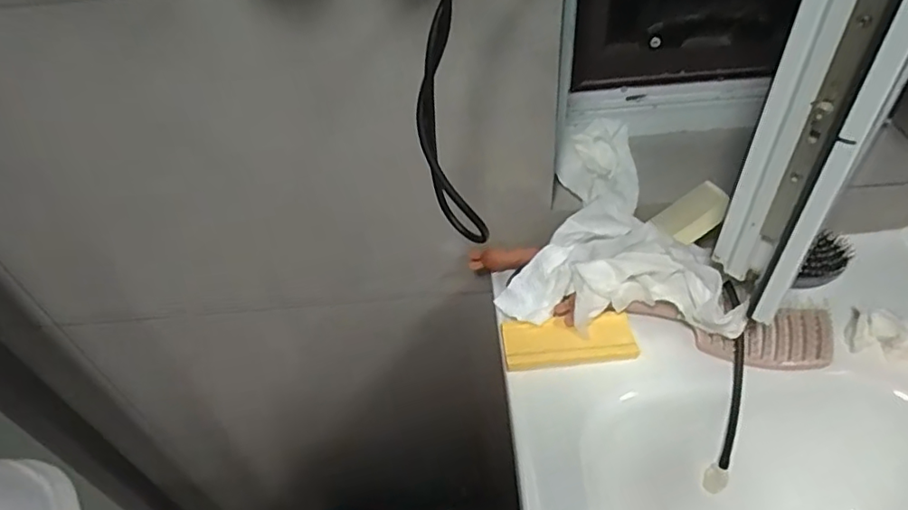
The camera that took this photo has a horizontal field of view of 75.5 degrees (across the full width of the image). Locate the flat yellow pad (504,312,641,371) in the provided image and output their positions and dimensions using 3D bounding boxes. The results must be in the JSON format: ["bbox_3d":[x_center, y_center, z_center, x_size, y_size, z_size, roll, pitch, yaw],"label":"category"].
[{"bbox_3d":[0.117,0.089,0.598,0.130,0.020,0.048,-6,46,1],"label":"flat yellow pad"}]

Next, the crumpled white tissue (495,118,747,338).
[{"bbox_3d":[0.138,-0.013,0.627,0.206,0.059,0.278,-23,56,6],"label":"crumpled white tissue"}]

